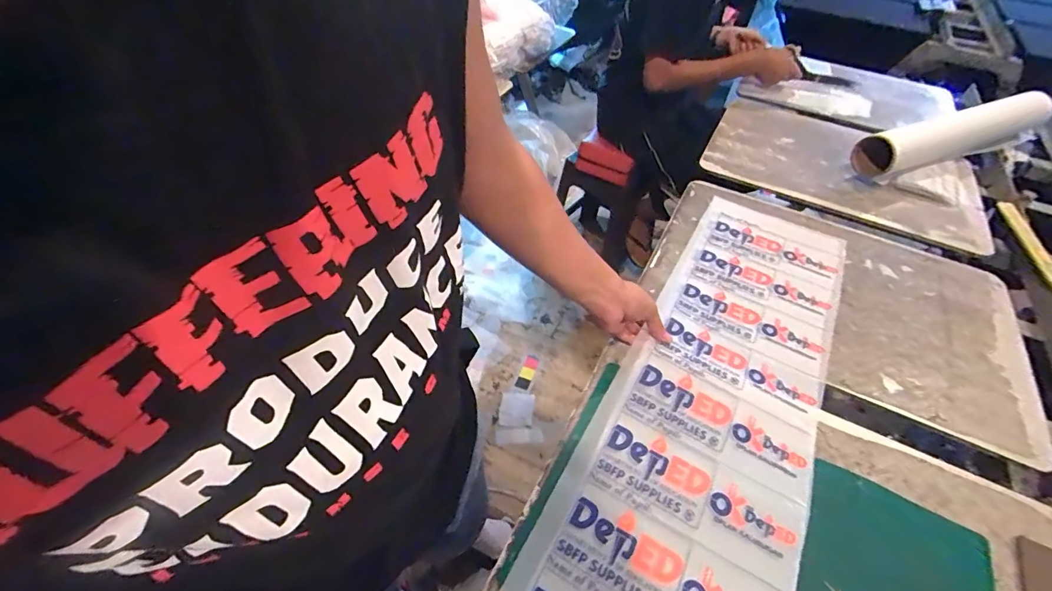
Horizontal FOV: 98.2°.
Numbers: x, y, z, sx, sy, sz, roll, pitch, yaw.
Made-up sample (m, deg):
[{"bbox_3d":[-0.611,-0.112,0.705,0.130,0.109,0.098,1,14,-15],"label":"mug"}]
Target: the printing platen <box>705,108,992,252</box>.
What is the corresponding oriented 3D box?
[{"bbox_3d":[0.708,-0.308,1.027,0.551,0.027,0.395,22,50,17],"label":"printing platen"}]

